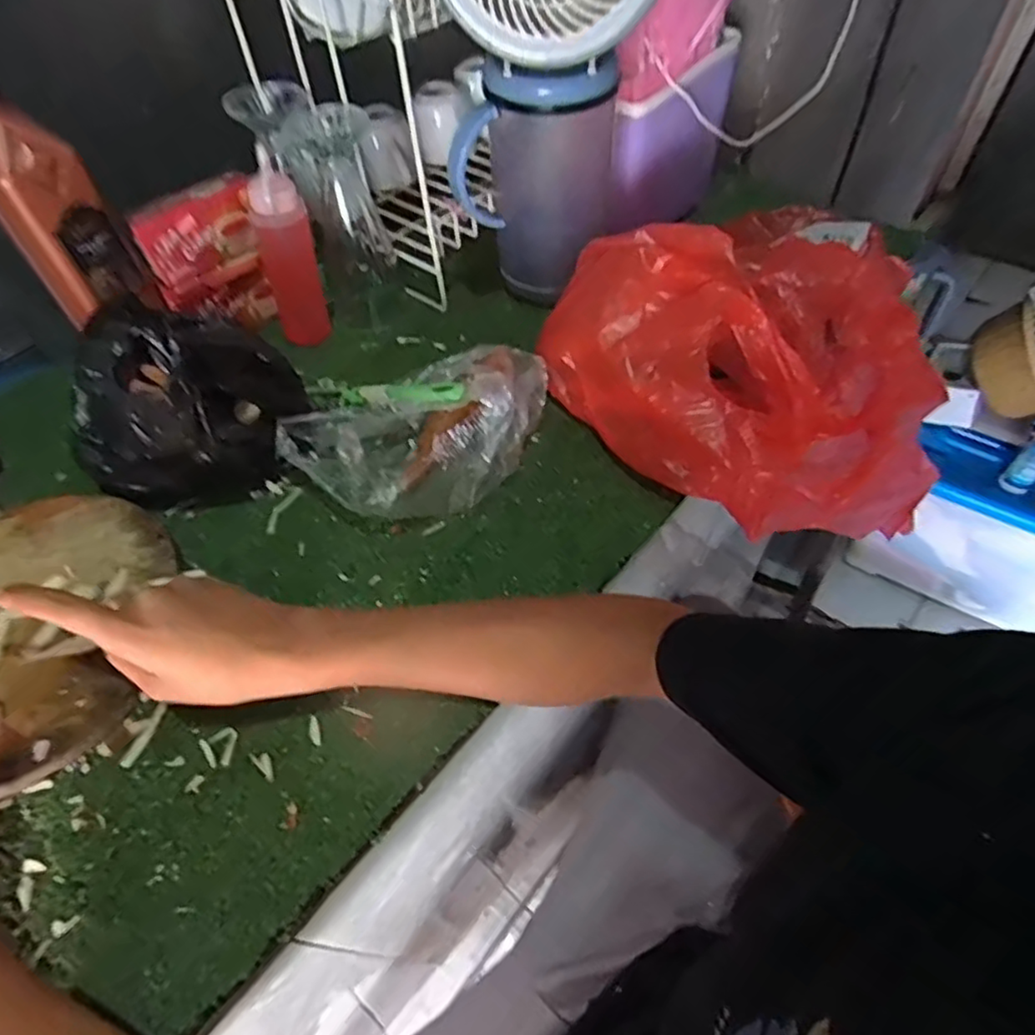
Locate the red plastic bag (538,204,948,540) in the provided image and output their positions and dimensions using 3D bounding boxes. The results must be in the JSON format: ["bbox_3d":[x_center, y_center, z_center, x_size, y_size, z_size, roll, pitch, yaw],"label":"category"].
[{"bbox_3d":[0.186,-0.129,0.522,0.223,0.137,0.302,-27,56,-17],"label":"red plastic bag"}]

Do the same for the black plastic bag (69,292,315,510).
[{"bbox_3d":[-0.264,-0.089,0.507,0.165,0.144,0.095,-12,53,-6],"label":"black plastic bag"}]

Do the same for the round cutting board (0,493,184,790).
[{"bbox_3d":[-0.381,0.069,0.483,0.252,0.023,0.209,13,54,12],"label":"round cutting board"}]

